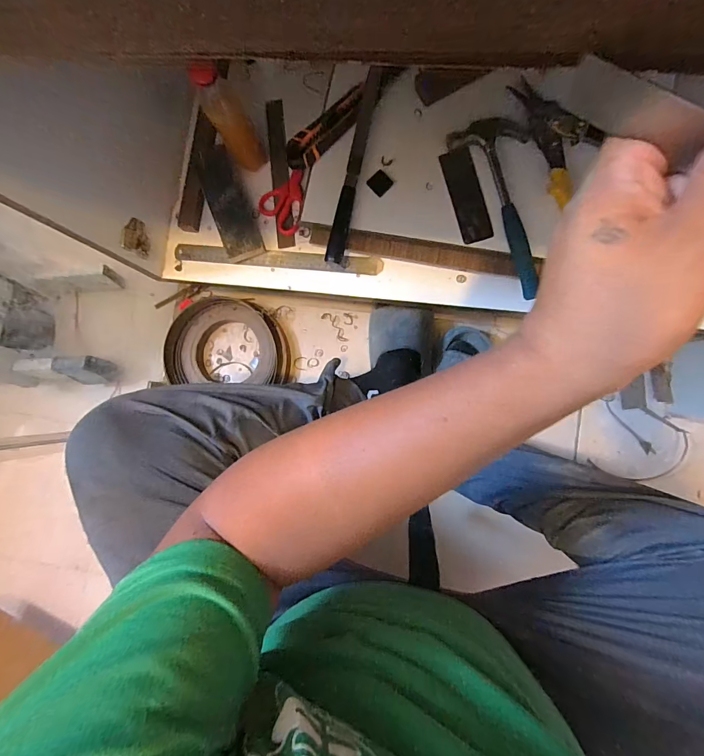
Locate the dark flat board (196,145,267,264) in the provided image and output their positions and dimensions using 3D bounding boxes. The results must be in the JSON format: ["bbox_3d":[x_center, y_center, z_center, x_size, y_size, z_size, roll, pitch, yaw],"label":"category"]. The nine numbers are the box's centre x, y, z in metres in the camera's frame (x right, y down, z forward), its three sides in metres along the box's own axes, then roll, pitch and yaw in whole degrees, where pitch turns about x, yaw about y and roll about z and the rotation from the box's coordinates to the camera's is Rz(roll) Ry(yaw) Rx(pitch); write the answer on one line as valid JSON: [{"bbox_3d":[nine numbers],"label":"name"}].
[{"bbox_3d":[-0.193,-0.278,0.601,0.063,0.016,0.190,-20,87,-10],"label":"dark flat board"}]

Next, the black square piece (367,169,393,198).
[{"bbox_3d":[0.040,-0.278,0.546,0.028,0.007,0.030,44,93,8],"label":"black square piece"}]

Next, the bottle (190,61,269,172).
[{"bbox_3d":[-0.173,-0.360,0.523,0.052,0.163,0.053,-28,84,5],"label":"bottle"}]

